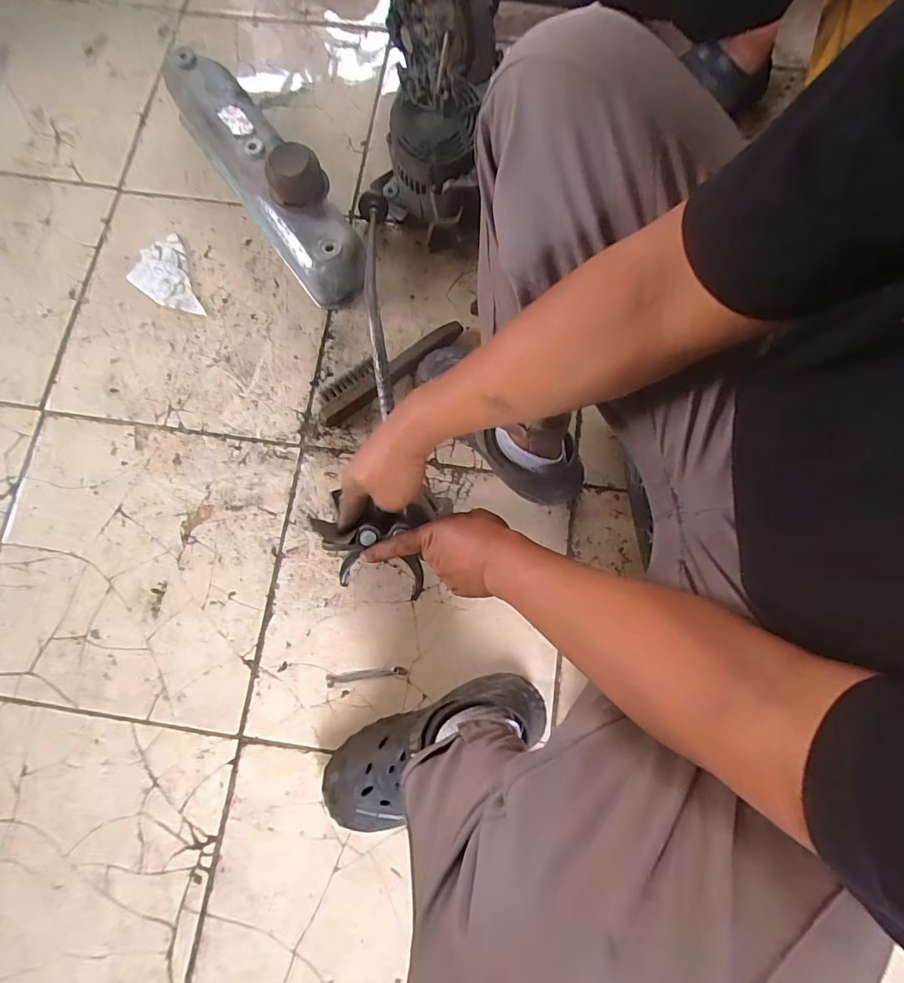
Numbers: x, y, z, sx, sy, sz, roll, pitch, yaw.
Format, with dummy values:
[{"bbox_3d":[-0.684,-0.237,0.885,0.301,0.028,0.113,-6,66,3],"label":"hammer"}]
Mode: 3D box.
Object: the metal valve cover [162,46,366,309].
[{"bbox_3d":[-0.296,-0.505,0.714,0.109,0.136,0.483,-36,80,-7],"label":"metal valve cover"}]

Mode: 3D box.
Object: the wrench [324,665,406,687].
[{"bbox_3d":[-0.114,0.245,0.622,0.106,0.004,0.014,-7,78,-1],"label":"wrench"}]

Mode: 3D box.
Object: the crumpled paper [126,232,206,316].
[{"bbox_3d":[-0.463,-0.338,0.747,0.093,0.009,0.152,-21,79,-4],"label":"crumpled paper"}]

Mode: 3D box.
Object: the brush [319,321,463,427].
[{"bbox_3d":[-0.094,-0.182,0.691,0.243,0.043,0.058,-36,80,-7],"label":"brush"}]

